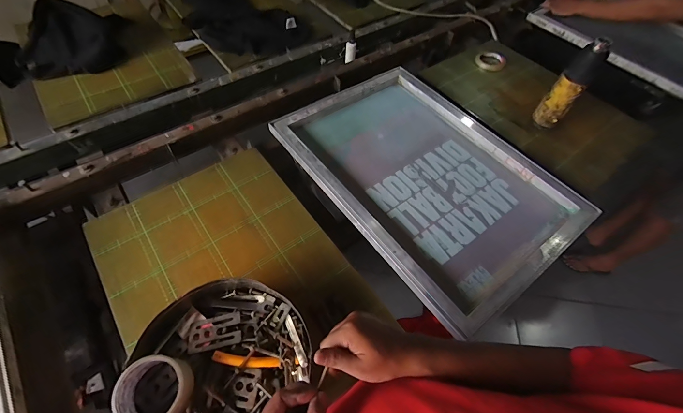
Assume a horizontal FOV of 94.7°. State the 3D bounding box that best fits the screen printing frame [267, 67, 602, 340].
[{"bbox_3d":[0.209,-0.102,0.778,0.490,0.033,0.661,-31,62,-22],"label":"screen printing frame"}]

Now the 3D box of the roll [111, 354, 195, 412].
[{"bbox_3d":[-0.258,0.256,0.436,0.090,0.044,0.089,2,55,-3],"label":"roll"}]

